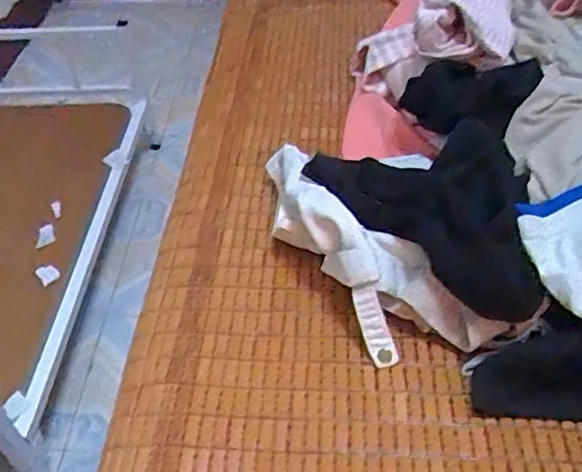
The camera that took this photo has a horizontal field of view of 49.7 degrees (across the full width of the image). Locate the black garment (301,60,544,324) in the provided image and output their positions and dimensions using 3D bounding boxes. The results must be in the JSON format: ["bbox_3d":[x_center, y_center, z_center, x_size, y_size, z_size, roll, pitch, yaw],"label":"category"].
[{"bbox_3d":[0.153,-0.089,0.710,0.224,0.093,0.356,7,45,10],"label":"black garment"}]

